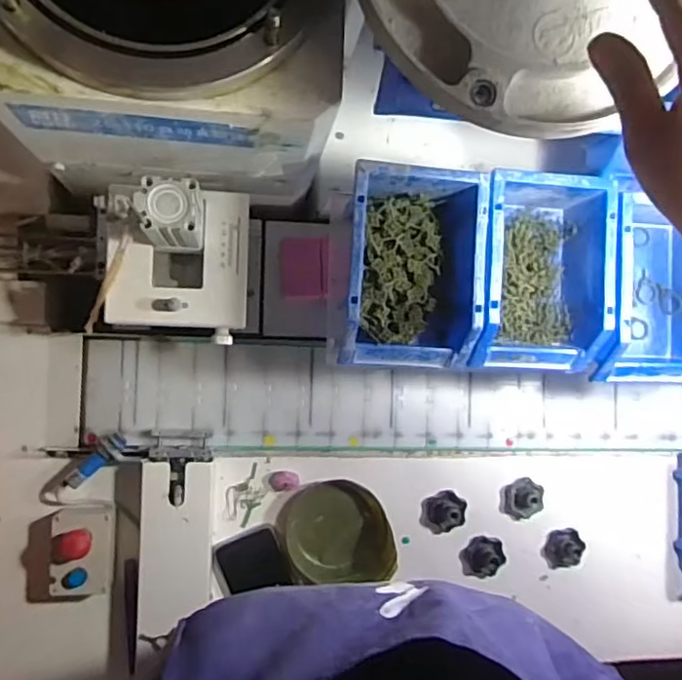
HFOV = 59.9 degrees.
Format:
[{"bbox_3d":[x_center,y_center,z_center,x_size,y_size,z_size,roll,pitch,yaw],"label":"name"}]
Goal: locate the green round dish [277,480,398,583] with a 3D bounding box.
[{"bbox_3d":[-0.005,0.216,0.654,0.116,0.056,0.107,0,88,-9],"label":"green round dish"}]

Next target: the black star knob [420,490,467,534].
[{"bbox_3d":[0.121,0.202,0.690,0.044,0.026,0.050,39,83,-6],"label":"black star knob"}]

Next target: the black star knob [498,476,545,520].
[{"bbox_3d":[0.219,0.192,0.708,0.053,0.035,0.045,-35,94,-9],"label":"black star knob"}]

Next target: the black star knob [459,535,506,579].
[{"bbox_3d":[0.168,0.258,0.700,0.045,0.018,0.052,36,83,-7],"label":"black star knob"}]

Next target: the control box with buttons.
[{"bbox_3d":[-0.268,0.220,0.616,0.062,0.062,0.087,-1,89,-10],"label":"control box with buttons"}]

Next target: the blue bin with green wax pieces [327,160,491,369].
[{"bbox_3d":[0.059,-0.063,0.554,0.127,0.086,0.172,3,88,-9],"label":"blue bin with green wax pieces"}]

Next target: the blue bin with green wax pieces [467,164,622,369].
[{"bbox_3d":[0.186,-0.061,0.567,0.119,0.074,0.172,2,88,-9],"label":"blue bin with green wax pieces"}]

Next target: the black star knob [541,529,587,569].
[{"bbox_3d":[0.271,0.253,0.718,0.049,0.023,0.040,-35,94,-9],"label":"black star knob"}]

